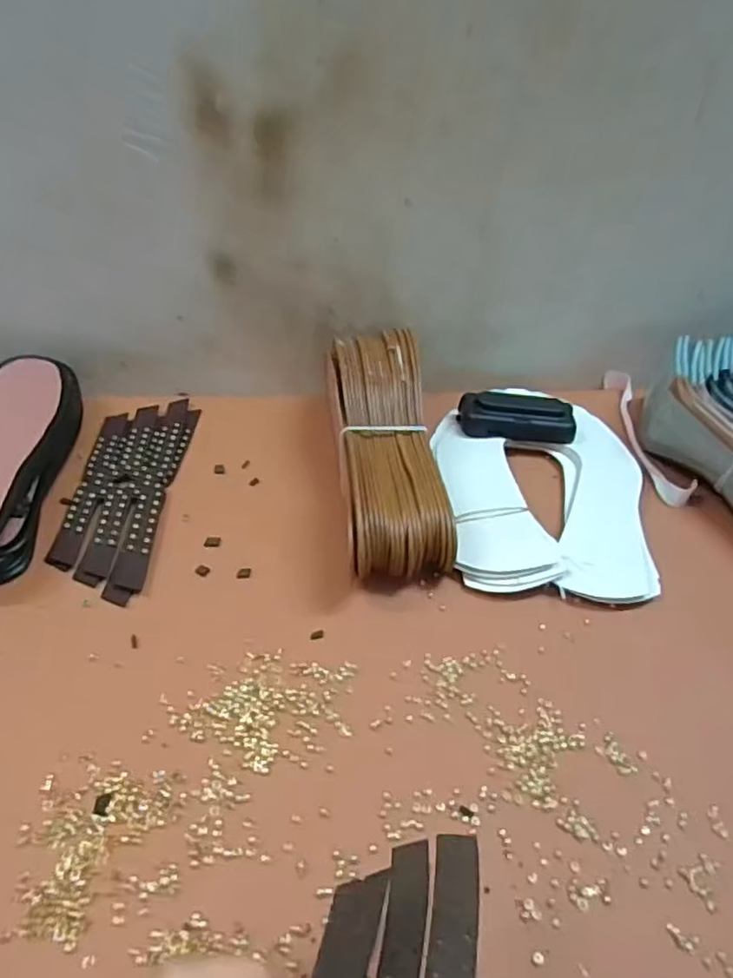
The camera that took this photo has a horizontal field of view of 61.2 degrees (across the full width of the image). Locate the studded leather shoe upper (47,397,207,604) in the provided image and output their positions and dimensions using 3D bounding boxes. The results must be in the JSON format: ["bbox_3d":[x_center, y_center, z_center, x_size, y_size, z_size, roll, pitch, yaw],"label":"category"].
[{"bbox_3d":[-0.198,-0.004,0.515,0.076,0.008,0.220,3,43,-2],"label":"studded leather shoe upper"}]

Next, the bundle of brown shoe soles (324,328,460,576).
[{"bbox_3d":[0.014,-0.032,0.513,0.077,0.084,0.225,-2,43,-8],"label":"bundle of brown shoe soles"}]

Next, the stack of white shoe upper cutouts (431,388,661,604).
[{"bbox_3d":[0.151,-0.004,0.544,0.173,0.024,0.231,6,43,1],"label":"stack of white shoe upper cutouts"}]

